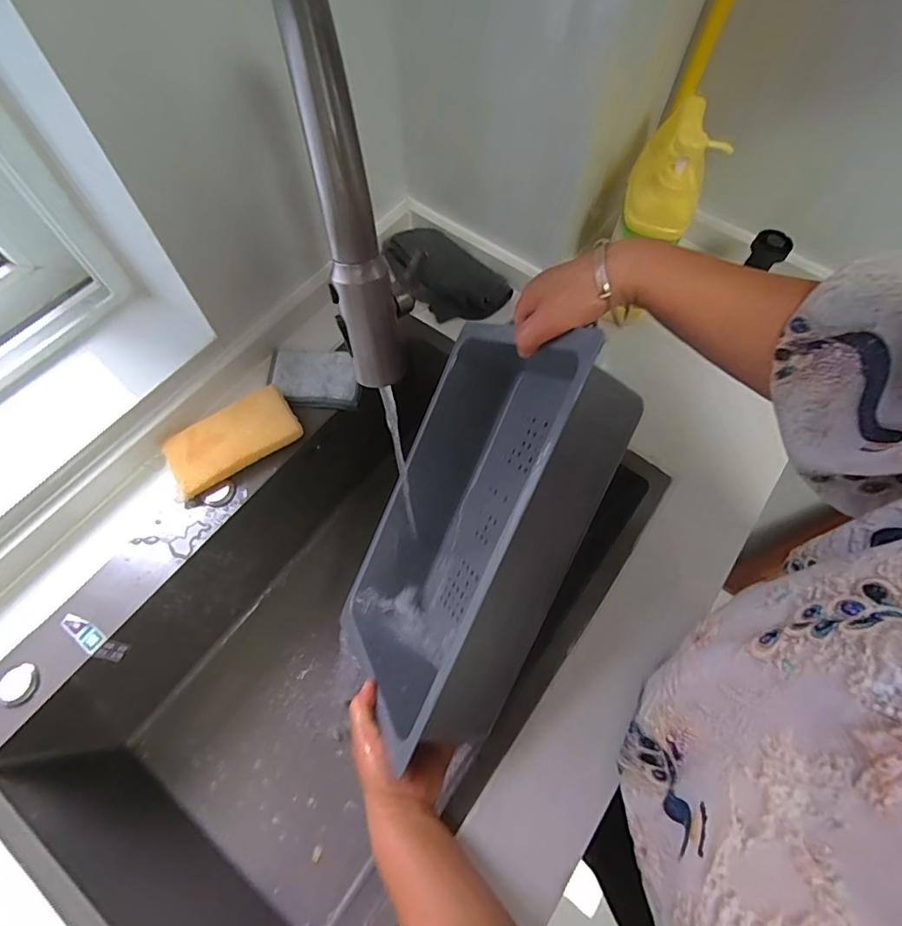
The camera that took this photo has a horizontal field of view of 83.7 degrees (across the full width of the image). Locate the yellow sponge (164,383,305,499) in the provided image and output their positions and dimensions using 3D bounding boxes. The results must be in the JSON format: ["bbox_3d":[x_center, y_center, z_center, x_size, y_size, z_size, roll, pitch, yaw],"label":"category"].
[{"bbox_3d":[-0.258,-0.028,0.598,0.151,0.029,0.077,-30,70,-14],"label":"yellow sponge"}]

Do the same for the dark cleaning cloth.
[{"bbox_3d":[-0.004,-0.270,0.708,0.108,0.044,0.175,-41,72,-18],"label":"dark cleaning cloth"}]

